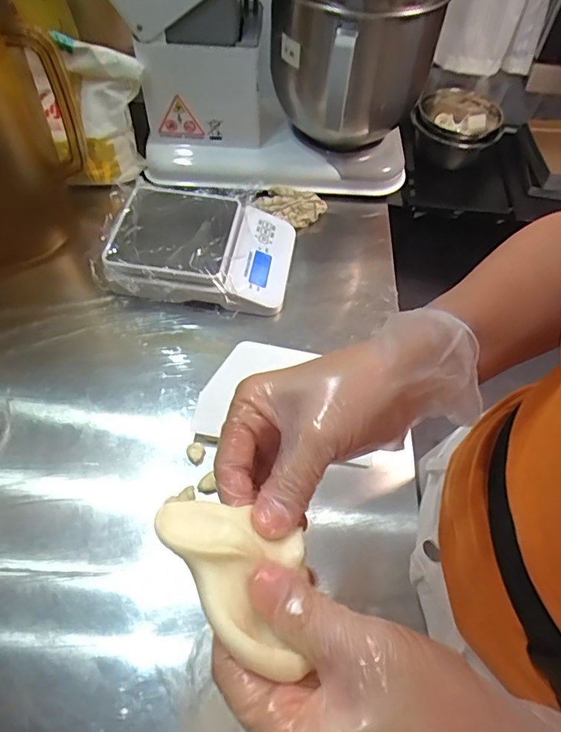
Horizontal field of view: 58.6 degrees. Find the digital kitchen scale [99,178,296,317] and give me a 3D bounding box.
[{"bbox_3d":[-0.102,-0.160,0.659,0.234,0.059,0.195,8,56,2],"label":"digital kitchen scale"}]

